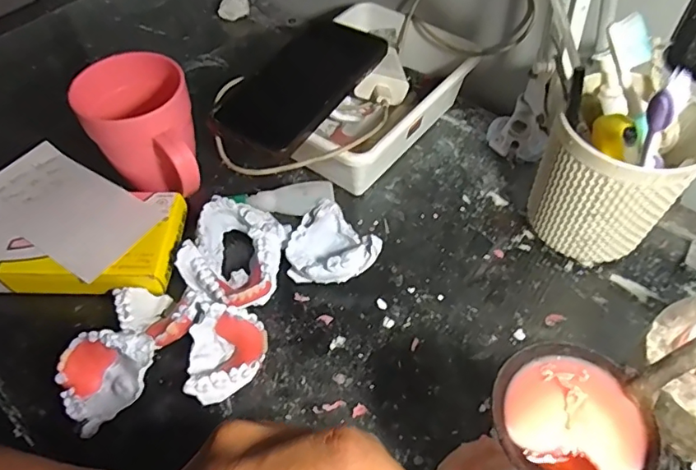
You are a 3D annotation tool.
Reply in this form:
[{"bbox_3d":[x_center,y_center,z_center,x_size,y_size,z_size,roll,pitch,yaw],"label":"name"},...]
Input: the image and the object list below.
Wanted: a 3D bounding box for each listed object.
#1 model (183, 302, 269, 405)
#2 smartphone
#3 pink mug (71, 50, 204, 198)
[{"bbox_3d":[-0.081,0.083,0.345,0.050,0.028,0.064,4,54,4],"label":"model"},{"bbox_3d":[-0.036,-0.131,0.438,0.078,0.015,0.164,27,59,19],"label":"smartphone"},{"bbox_3d":[-0.156,-0.073,0.413,0.076,0.100,0.093,-19,56,-12],"label":"pink mug"}]

